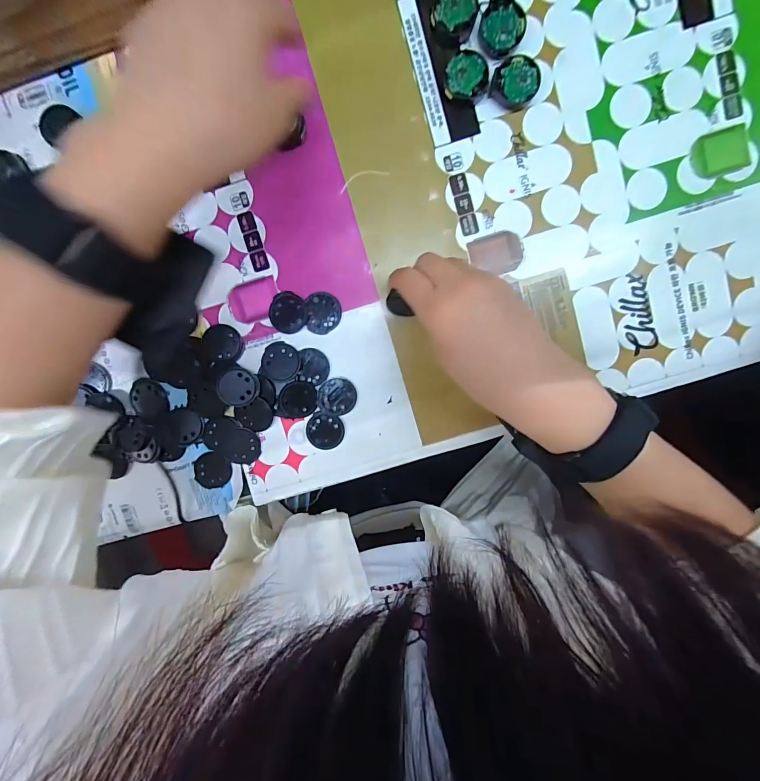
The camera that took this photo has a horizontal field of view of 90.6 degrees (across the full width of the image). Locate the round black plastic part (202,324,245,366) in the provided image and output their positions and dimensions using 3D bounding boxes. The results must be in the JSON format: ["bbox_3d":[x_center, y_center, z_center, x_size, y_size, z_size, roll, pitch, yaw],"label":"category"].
[{"bbox_3d":[-0.120,-0.035,0.287,0.031,0.005,0.028,25,97,-1],"label":"round black plastic part"}]

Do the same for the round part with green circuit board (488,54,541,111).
[{"bbox_3d":[0.092,-0.210,0.257,0.031,0.011,0.030,0,97,2],"label":"round part with green circuit board"}]

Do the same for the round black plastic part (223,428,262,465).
[{"bbox_3d":[-0.110,0.044,0.298,0.029,0.004,0.029,0,97,2],"label":"round black plastic part"}]

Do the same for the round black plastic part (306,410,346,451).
[{"bbox_3d":[-0.043,0.032,0.295,0.029,0.004,0.028,0,97,2],"label":"round black plastic part"}]

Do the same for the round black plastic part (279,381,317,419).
[{"bbox_3d":[-0.063,0.008,0.290,0.030,0.004,0.028,0,97,2],"label":"round black plastic part"}]

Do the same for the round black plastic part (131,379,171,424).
[{"bbox_3d":[-0.179,0.009,0.292,0.029,0.004,0.034,-1,97,2],"label":"round black plastic part"}]

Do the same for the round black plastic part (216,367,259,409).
[{"bbox_3d":[-0.107,-0.002,0.286,0.030,0.007,0.029,0,97,2],"label":"round black plastic part"}]

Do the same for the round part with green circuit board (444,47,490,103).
[{"bbox_3d":[0.059,-0.214,0.257,0.029,0.010,0.029,0,97,2],"label":"round part with green circuit board"}]

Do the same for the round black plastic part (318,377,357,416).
[{"bbox_3d":[-0.033,0.005,0.290,0.029,0.004,0.028,0,97,2],"label":"round black plastic part"}]

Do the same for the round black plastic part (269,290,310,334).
[{"bbox_3d":[-0.069,-0.059,0.284,0.030,0.004,0.030,0,97,2],"label":"round black plastic part"}]

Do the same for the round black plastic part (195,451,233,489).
[{"bbox_3d":[-0.134,0.065,0.300,0.029,0.004,0.029,0,97,2],"label":"round black plastic part"}]

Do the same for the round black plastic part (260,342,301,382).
[{"bbox_3d":[-0.076,-0.022,0.287,0.028,0.005,0.029,0,97,2],"label":"round black plastic part"}]

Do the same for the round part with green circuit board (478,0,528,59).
[{"bbox_3d":[0.082,-0.240,0.252,0.030,0.011,0.032,0,97,2],"label":"round part with green circuit board"}]

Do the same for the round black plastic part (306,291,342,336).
[{"bbox_3d":[-0.042,-0.058,0.282,0.025,0.004,0.031,0,97,2],"label":"round black plastic part"}]

